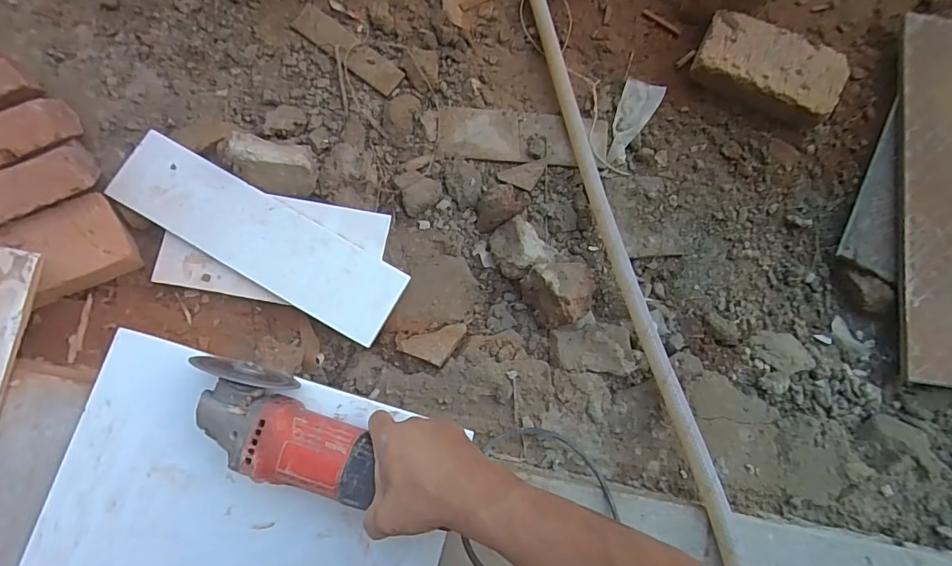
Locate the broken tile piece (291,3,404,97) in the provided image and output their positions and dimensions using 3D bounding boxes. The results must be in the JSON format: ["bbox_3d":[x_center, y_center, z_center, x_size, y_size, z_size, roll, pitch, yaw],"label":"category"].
[{"bbox_3d":[-0.172,-0.314,0.637,0.166,0.010,0.042,37,81,3],"label":"broken tile piece"}]

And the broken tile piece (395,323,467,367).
[{"bbox_3d":[-0.051,0.074,0.553,0.082,0.006,0.044,-11,65,1],"label":"broken tile piece"}]

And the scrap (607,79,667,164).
[{"bbox_3d":[0.210,-0.220,0.641,0.048,0.016,0.123,25,80,1],"label":"scrap"}]

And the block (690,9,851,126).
[{"bbox_3d":[0.385,-0.282,0.632,0.184,0.053,0.105,27,83,2],"label":"block"}]

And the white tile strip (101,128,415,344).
[{"bbox_3d":[-0.256,-0.056,0.555,0.363,0.007,0.094,30,80,4],"label":"white tile strip"}]

